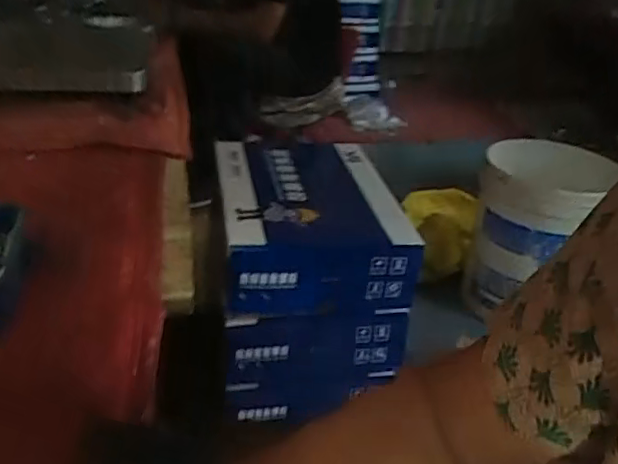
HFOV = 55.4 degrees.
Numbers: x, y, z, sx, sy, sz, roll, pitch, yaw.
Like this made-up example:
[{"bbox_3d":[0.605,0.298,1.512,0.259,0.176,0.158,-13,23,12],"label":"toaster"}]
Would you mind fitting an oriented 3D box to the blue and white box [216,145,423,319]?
[{"bbox_3d":[0.007,-0.028,1.022,0.315,0.118,0.382,0,29,-11],"label":"blue and white box"}]

